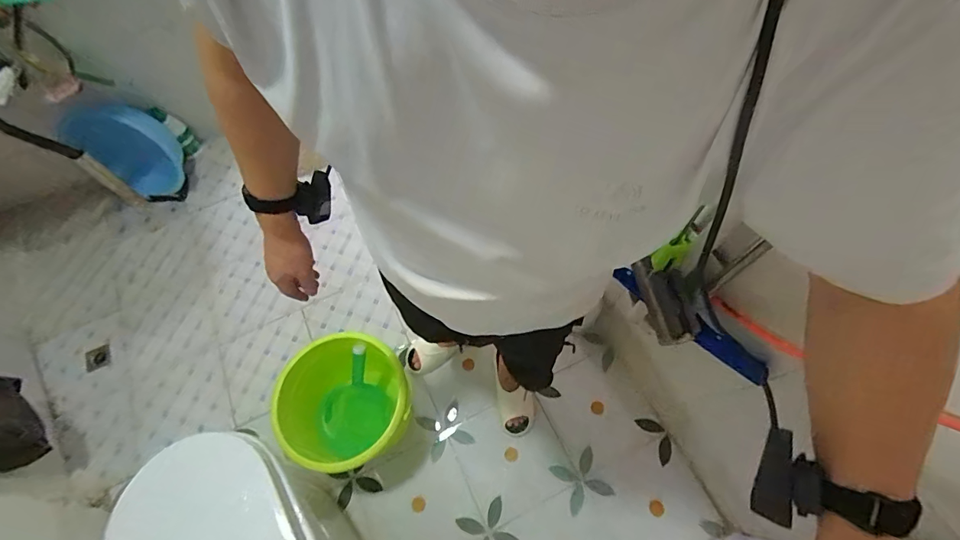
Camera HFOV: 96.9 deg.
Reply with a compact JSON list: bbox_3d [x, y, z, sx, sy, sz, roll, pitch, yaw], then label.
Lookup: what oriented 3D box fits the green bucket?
[{"bbox_3d":[-0.358,0.385,1.196,0.332,0.316,0.307,0,63,0],"label":"green bucket"}]

